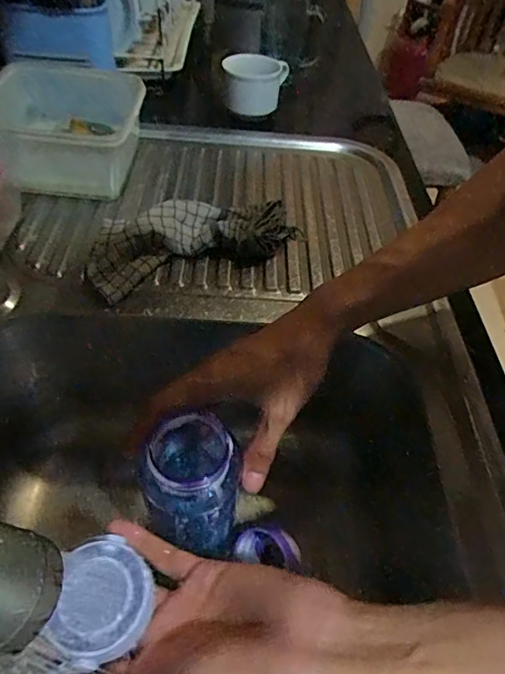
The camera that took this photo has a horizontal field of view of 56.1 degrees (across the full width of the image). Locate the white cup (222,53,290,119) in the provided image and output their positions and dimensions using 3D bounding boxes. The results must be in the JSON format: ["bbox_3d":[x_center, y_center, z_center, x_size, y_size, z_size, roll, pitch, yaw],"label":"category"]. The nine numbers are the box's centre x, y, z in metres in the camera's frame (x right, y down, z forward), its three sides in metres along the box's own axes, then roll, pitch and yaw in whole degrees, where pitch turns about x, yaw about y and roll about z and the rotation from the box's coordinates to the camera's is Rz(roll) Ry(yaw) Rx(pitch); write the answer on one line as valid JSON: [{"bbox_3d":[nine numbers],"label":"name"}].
[{"bbox_3d":[0.002,-0.363,0.694,0.079,0.079,0.091,18,50,9],"label":"white cup"}]

